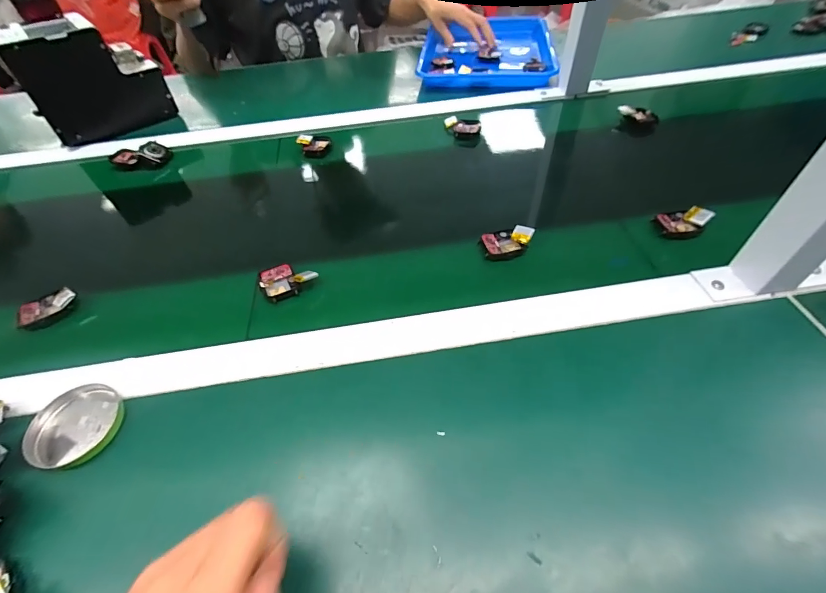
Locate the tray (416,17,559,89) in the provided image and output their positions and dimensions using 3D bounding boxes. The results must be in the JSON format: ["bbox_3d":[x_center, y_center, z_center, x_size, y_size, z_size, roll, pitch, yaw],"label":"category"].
[{"bbox_3d":[0.151,-0.496,0.781,0.253,0.030,0.314,7,51,9],"label":"tray"}]

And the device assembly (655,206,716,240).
[{"bbox_3d":[0.298,-0.082,0.434,0.052,0.023,0.033,-5,50,-1],"label":"device assembly"}]

